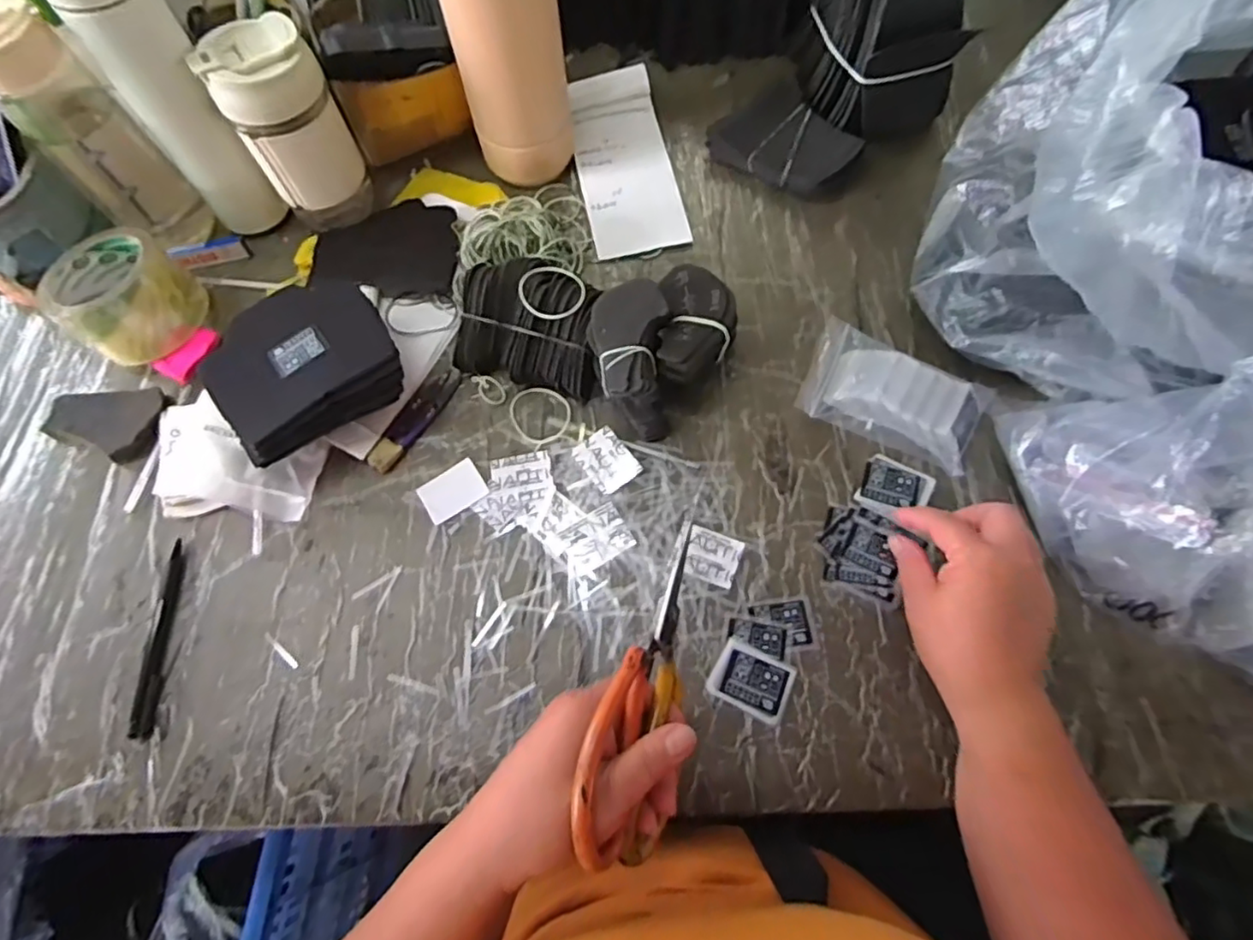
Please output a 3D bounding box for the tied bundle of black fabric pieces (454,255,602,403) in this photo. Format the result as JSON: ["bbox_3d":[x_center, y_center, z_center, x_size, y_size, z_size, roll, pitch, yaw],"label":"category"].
[{"bbox_3d":[-0.075,-0.125,0.506,0.114,0.057,0.113,10,69,6],"label":"tied bundle of black fabric pieces"}]

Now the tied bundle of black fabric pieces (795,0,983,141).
[{"bbox_3d":[0.239,-0.420,0.584,0.119,0.124,0.178,-5,68,0],"label":"tied bundle of black fabric pieces"}]

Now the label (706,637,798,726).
[{"bbox_3d":[0.085,0.141,0.417,0.050,0.004,0.042,26,71,12],"label":"label"}]

